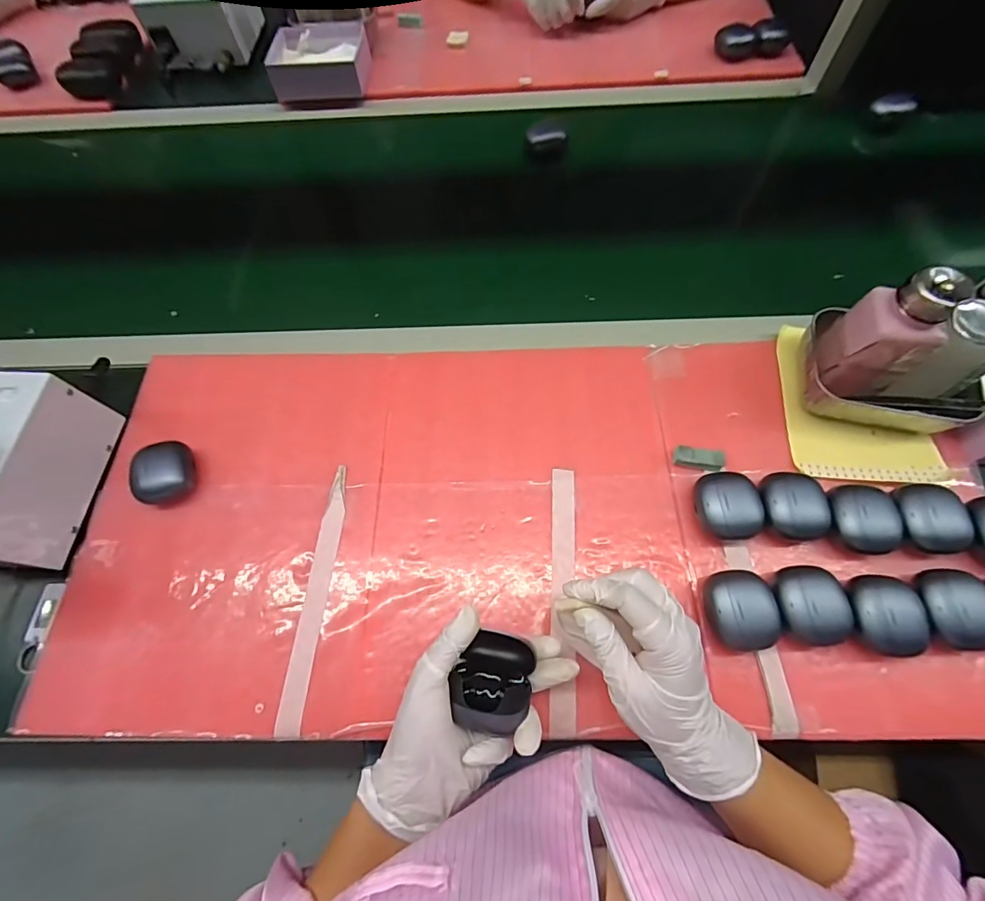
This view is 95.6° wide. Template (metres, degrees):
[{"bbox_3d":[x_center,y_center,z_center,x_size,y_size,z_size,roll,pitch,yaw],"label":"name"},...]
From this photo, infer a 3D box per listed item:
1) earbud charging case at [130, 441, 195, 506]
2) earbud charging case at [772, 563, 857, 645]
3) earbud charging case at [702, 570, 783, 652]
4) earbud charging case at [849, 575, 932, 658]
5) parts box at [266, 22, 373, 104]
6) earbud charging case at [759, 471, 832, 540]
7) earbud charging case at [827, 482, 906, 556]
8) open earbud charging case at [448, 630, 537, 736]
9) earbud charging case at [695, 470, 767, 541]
[{"bbox_3d":[-0.304,0.019,0.414,0.045,0.027,0.055,-14,66,-4],"label":"earbud charging case"},{"bbox_3d":[0.240,0.118,0.343,0.051,0.031,0.054,2,66,4],"label":"earbud charging case"},{"bbox_3d":[0.190,0.122,0.342,0.047,0.031,0.055,-8,66,-1],"label":"earbud charging case"},{"bbox_3d":[0.294,0.123,0.336,0.047,0.035,0.055,1,66,3],"label":"earbud charging case"},{"bbox_3d":[-0.255,-0.597,0.678,0.152,0.051,0.117,-4,66,1],"label":"parts box"},{"bbox_3d":[0.247,0.047,0.372,0.049,0.028,0.054,1,66,3],"label":"earbud charging case"},{"bbox_3d":[0.304,0.056,0.366,0.054,0.029,0.056,-12,66,-3],"label":"earbud charging case"},{"bbox_3d":[0.001,0.156,0.304,0.049,0.030,0.057,15,67,9],"label":"open earbud charging case"},{"bbox_3d":[0.195,0.047,0.375,0.050,0.030,0.055,-6,66,0],"label":"earbud charging case"}]

